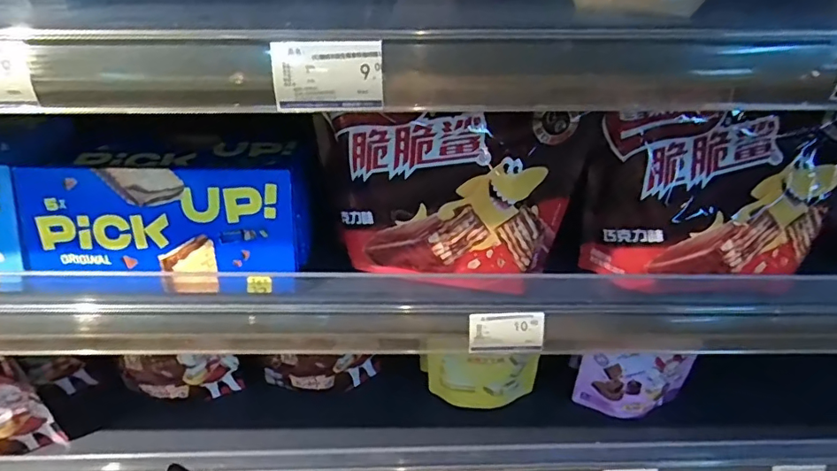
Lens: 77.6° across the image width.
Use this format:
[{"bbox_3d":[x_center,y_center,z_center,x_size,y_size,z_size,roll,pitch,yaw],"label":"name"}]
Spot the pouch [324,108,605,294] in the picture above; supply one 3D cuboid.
[{"bbox_3d":[0.024,-0.034,0.434,0.215,0.143,0.065,5,38,3],"label":"pouch"}]

